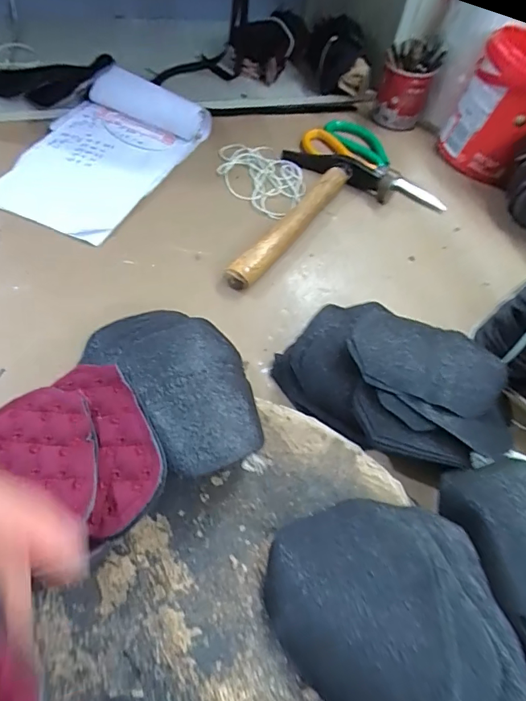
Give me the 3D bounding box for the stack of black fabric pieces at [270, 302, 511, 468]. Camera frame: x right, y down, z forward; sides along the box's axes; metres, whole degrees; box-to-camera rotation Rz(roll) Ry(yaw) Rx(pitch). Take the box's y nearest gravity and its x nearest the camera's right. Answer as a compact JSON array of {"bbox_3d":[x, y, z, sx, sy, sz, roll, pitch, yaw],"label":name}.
[{"bbox_3d":[0.095,0.016,0.324,0.160,0.053,0.114,26,55,11],"label":"stack of black fabric pieces"}]

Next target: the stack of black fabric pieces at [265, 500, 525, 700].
[{"bbox_3d":[0.061,0.141,0.219,0.110,0.048,0.123,3,54,-6],"label":"stack of black fabric pieces"}]

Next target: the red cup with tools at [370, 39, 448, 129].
[{"bbox_3d":[0.185,-0.346,0.568,0.063,0.086,0.062,2,54,-3],"label":"red cup with tools"}]

